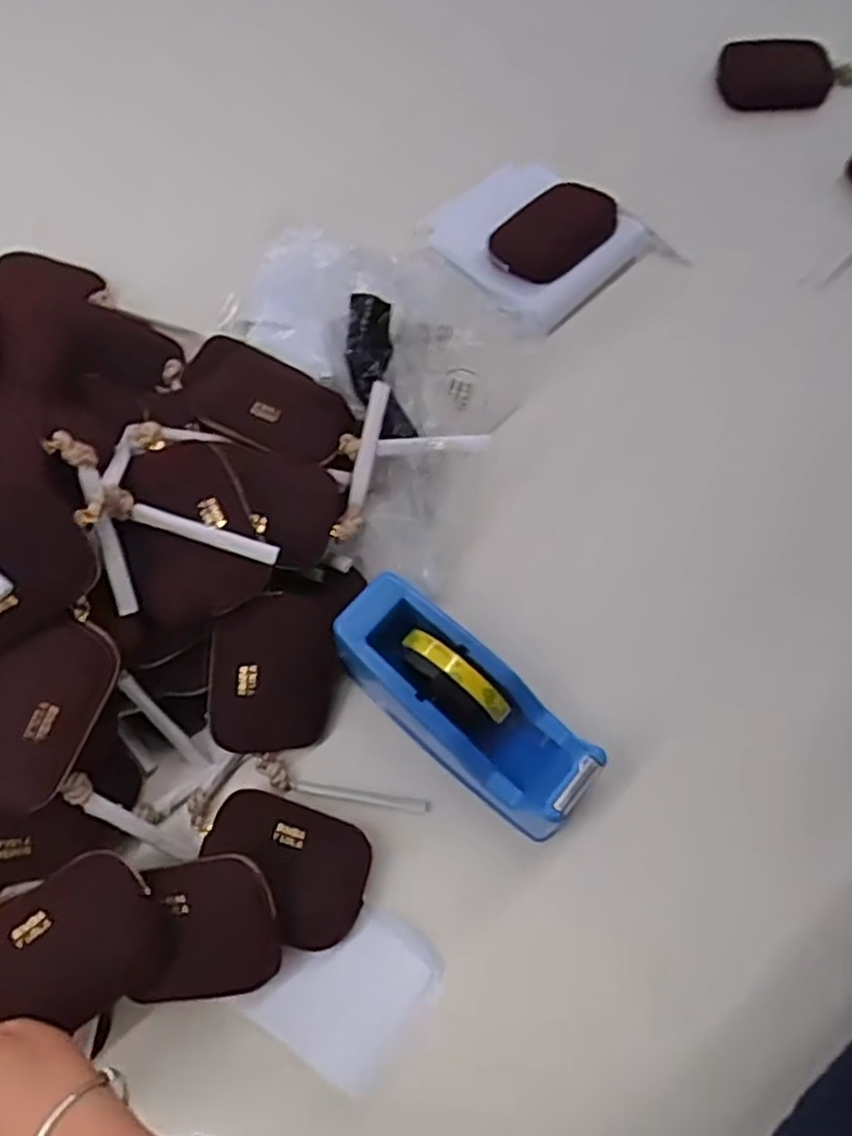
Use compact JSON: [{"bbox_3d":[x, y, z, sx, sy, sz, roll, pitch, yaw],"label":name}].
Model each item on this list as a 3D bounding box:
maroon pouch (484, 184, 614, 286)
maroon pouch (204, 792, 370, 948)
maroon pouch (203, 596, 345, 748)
[{"bbox_3d":[0.119,-0.313,0.678,0.114,0.029,0.078,-43,74,-14],"label":"maroon pouch"},{"bbox_3d":[-0.098,0.203,0.495,0.116,0.030,0.082,17,68,7],"label":"maroon pouch"},{"bbox_3d":[-0.108,0.075,0.529,0.095,0.024,0.110,0,98,-41],"label":"maroon pouch"}]

